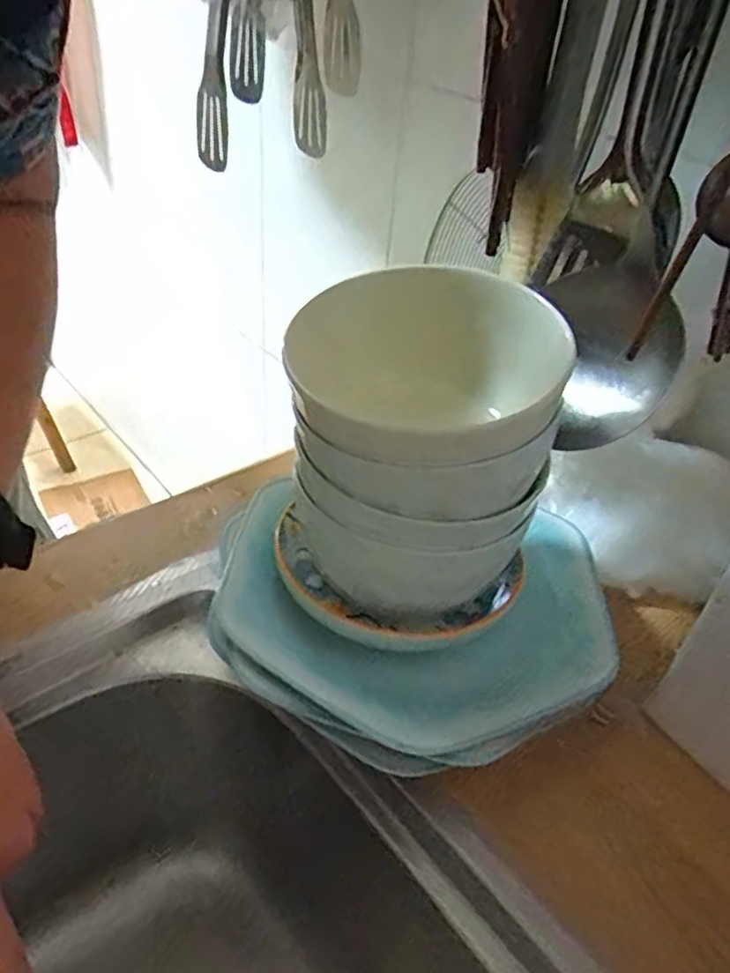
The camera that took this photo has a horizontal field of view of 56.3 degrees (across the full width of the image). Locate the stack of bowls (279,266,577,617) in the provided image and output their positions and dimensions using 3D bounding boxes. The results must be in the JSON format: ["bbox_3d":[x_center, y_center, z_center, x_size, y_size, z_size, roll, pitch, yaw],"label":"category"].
[{"bbox_3d":[0.023,-0.009,0.323,0.113,0.147,0.101,8,39,3],"label":"stack of bowls"}]

